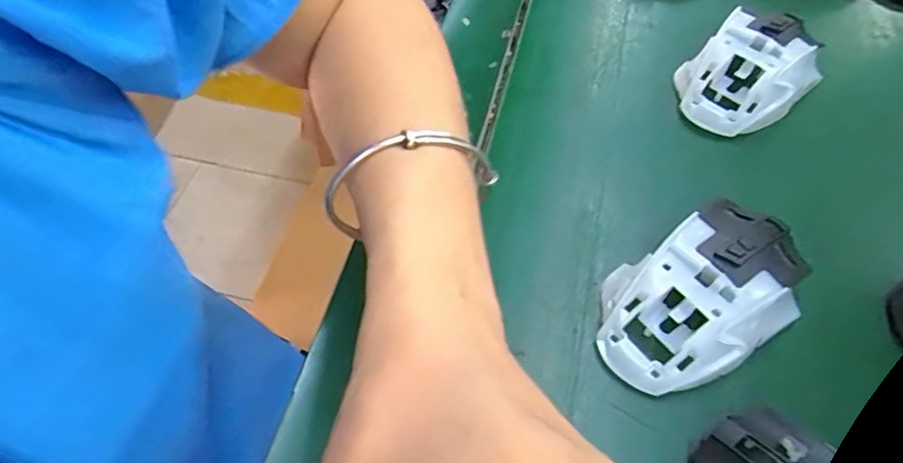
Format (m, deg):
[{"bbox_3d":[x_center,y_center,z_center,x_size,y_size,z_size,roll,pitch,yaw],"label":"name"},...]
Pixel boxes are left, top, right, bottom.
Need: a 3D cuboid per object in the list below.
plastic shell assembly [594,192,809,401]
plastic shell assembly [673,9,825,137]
[{"bbox_3d":[0.119,0.031,0.268,0.109,0.049,0.062,-31,65,-17],"label":"plastic shell assembly"},{"bbox_3d":[0.178,-0.096,0.342,0.079,0.041,0.064,-37,67,-20],"label":"plastic shell assembly"}]

